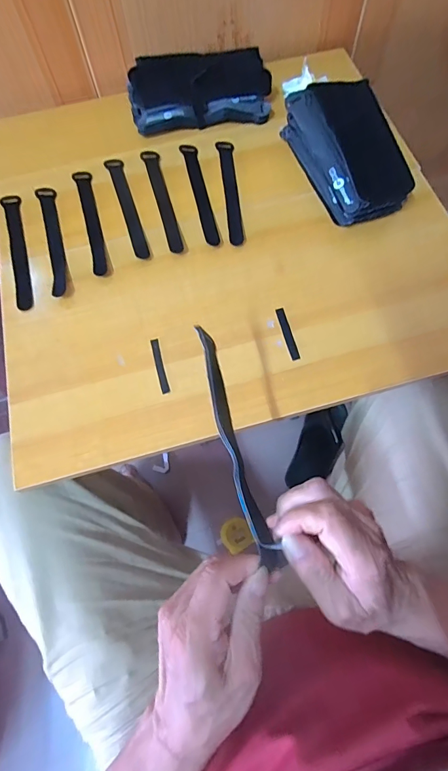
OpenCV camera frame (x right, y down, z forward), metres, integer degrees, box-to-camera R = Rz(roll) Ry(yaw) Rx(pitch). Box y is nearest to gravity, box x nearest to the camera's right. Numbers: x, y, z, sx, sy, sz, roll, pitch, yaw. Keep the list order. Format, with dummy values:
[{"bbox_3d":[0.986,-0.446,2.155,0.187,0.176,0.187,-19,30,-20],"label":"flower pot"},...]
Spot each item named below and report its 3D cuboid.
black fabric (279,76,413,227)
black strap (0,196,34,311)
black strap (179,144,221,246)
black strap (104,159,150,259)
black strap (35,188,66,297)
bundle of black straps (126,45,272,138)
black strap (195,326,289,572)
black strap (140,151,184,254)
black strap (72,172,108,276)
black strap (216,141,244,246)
[{"bbox_3d":[0.163,-0.311,0.514,0.093,0.080,0.199,-20,70,-7],"label":"black fabric"},{"bbox_3d":[-0.276,-0.181,0.521,0.023,0.006,0.196,-17,68,-8],"label":"black strap"},{"bbox_3d":[-0.033,-0.272,0.545,0.021,0.004,0.188,-13,69,-4],"label":"black strap"},{"bbox_3d":[-0.134,-0.250,0.541,0.023,0.004,0.188,-19,69,-6],"label":"black strap"},{"bbox_3d":[-0.228,-0.197,0.520,0.024,0.012,0.193,-17,69,-5],"label":"black strap"},{"bbox_3d":[-0.037,-0.452,0.590,0.212,0.047,0.126,-6,69,-1],"label":"bundle of black straps"},{"bbox_3d":[0.008,0.043,0.299,0.018,0.018,0.188,-16,74,-5],"label":"black strap"},{"bbox_3d":[-0.085,-0.259,0.540,0.022,0.004,0.188,-16,69,-5],"label":"black strap"},{"bbox_3d":[-0.181,-0.226,0.532,0.023,0.004,0.185,-17,69,-5],"label":"black strap"},{"bbox_3d":[0.010,-0.273,0.543,0.023,0.004,0.189,-6,69,-1],"label":"black strap"}]

